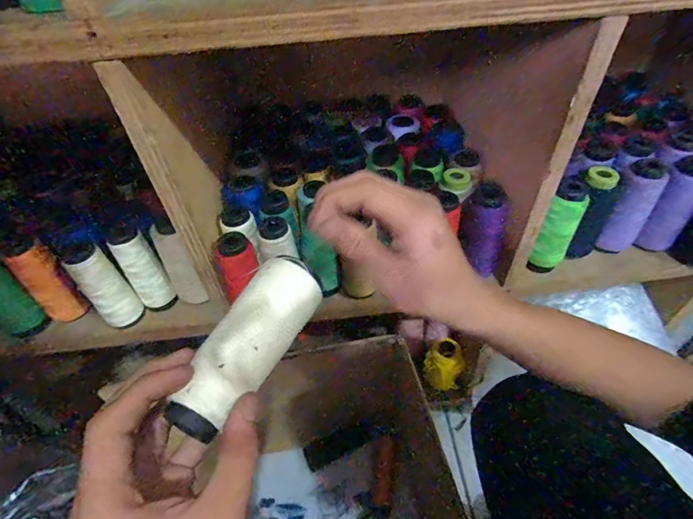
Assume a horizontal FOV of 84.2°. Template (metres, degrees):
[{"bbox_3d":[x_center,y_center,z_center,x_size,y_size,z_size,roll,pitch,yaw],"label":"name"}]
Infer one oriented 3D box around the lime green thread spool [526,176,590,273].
[{"bbox_3d":[0.243,-0.035,0.438,0.031,0.125,0.039,31,55,29],"label":"lime green thread spool"}]

